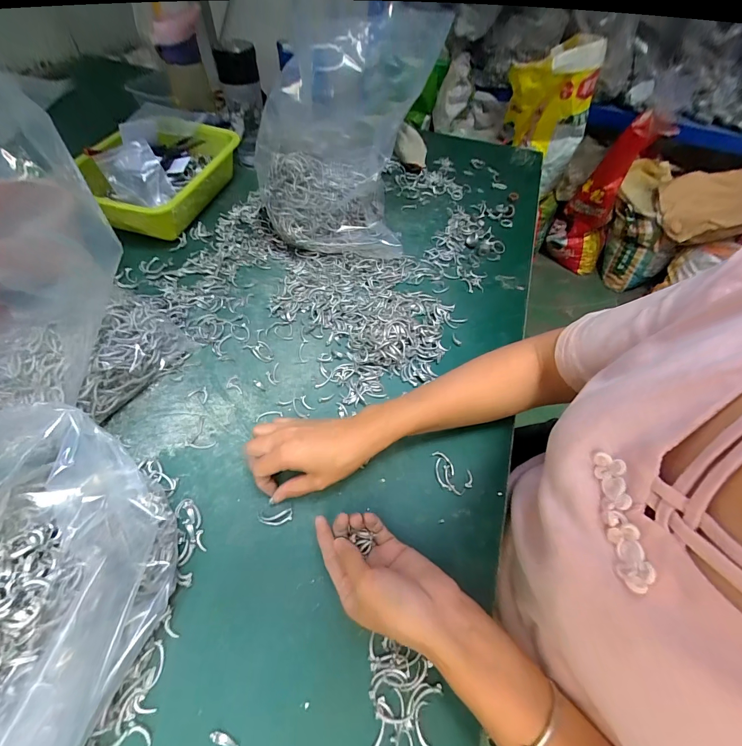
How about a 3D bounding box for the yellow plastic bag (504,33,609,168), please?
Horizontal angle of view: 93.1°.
[{"bbox_3d":[0.685,-1.031,1.347,0.303,0.341,0.152,1,56,-2],"label":"yellow plastic bag"}]

